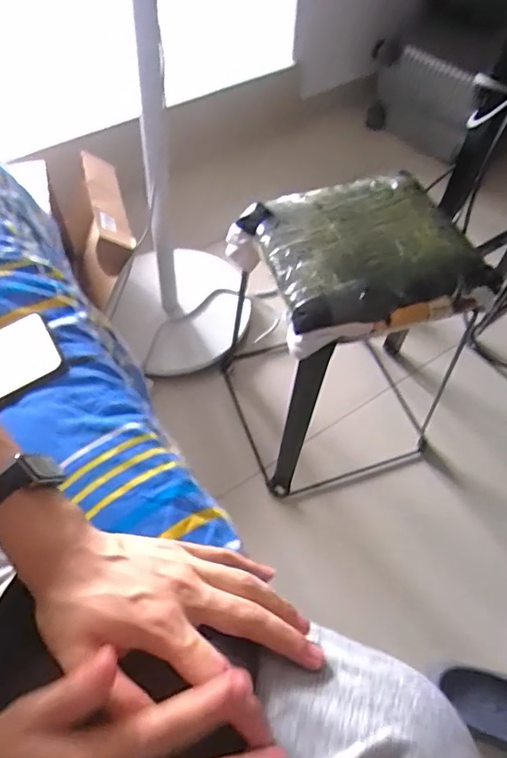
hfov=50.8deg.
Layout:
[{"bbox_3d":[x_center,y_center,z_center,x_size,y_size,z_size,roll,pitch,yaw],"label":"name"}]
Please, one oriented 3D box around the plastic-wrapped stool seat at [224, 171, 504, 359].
[{"bbox_3d":[0.154,-0.179,0.772,0.306,0.080,0.285,-18,59,-14],"label":"plastic-wrapped stool seat"}]

